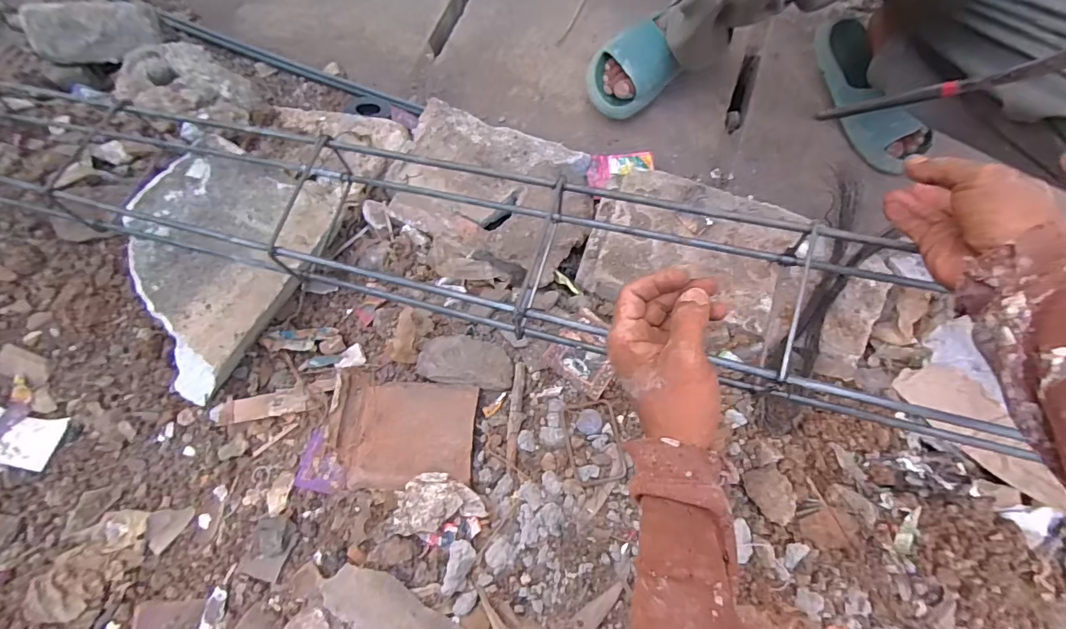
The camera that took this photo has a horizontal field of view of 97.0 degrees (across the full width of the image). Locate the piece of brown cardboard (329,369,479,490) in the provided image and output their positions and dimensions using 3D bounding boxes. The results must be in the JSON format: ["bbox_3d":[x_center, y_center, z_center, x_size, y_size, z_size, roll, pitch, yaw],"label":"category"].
[{"bbox_3d":[-0.151,0.135,0.545,0.164,0.026,0.124,3,70,3],"label":"piece of brown cardboard"}]

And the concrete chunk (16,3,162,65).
[{"bbox_3d":[-0.733,-0.481,0.796,0.183,0.071,0.079,-32,71,-31],"label":"concrete chunk"}]

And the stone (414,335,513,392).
[{"bbox_3d":[-0.082,0.056,0.578,0.116,0.024,0.059,8,71,5],"label":"stone"}]

